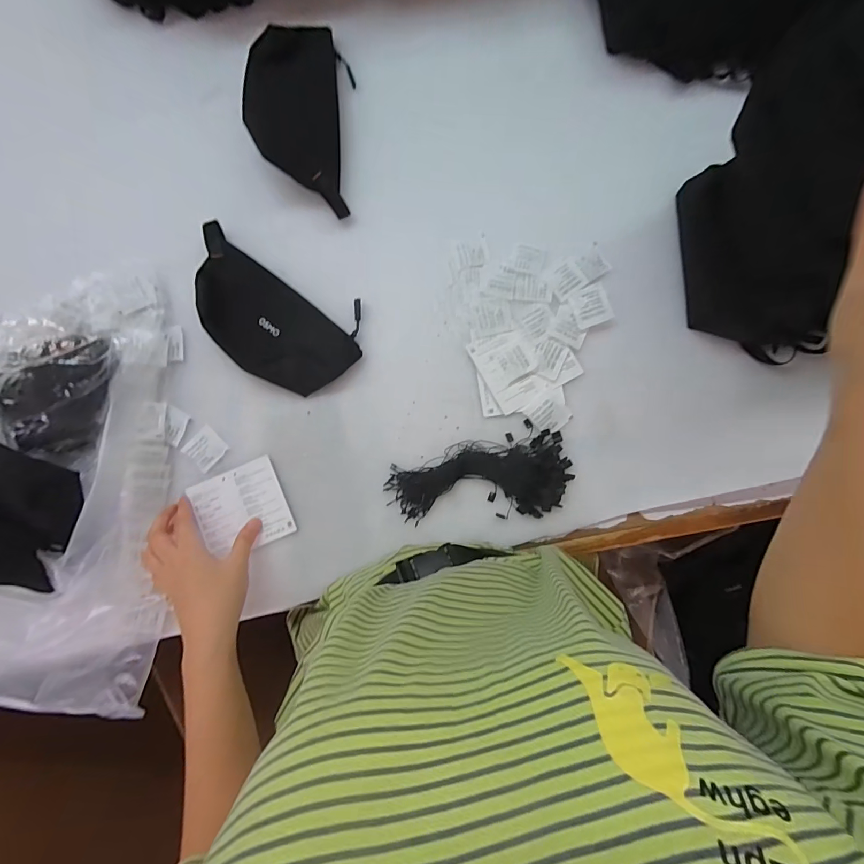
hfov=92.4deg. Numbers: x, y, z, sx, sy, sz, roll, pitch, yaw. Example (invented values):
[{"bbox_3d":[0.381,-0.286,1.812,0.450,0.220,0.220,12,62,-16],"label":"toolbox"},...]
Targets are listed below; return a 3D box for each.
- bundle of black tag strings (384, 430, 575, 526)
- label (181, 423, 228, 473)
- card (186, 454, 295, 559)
[{"bbox_3d":[0.053,0.053,0.439,0.191,0.019,0.082,-9,87,2],"label":"bundle of black tag strings"},{"bbox_3d":[-0.251,0.018,0.458,0.039,0.004,0.040,39,89,3],"label":"label"},{"bbox_3d":[-0.209,0.085,0.456,0.099,0.006,0.088,-22,89,1],"label":"card"}]

